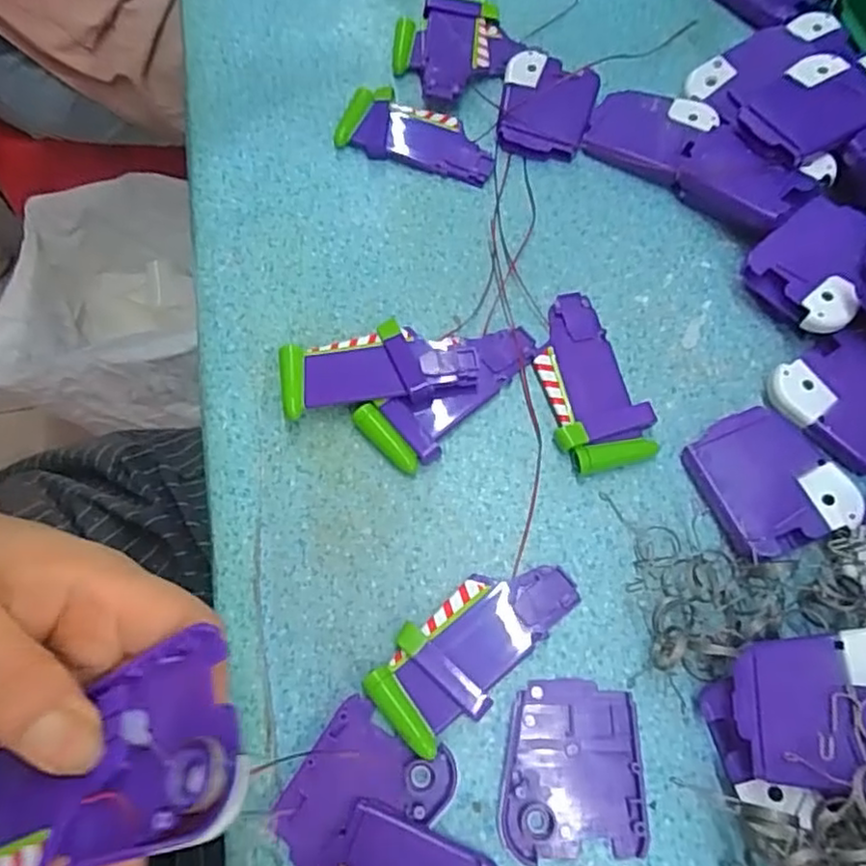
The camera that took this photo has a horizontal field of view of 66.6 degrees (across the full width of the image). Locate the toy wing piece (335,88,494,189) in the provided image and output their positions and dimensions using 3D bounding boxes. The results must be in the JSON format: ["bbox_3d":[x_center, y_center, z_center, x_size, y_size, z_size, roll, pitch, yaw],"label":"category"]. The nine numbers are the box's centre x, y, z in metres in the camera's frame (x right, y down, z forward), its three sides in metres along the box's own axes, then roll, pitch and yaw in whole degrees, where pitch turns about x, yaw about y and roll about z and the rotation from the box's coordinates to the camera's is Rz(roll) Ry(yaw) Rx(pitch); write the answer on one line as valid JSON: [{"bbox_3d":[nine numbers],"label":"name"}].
[{"bbox_3d":[-0.008,-0.167,0.370,0.089,0.009,0.039,18,71,10],"label":"toy wing piece"}]

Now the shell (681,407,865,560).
[{"bbox_3d":[0.142,0.020,0.281,0.051,0.017,0.059,-21,69,-5],"label":"shell"}]

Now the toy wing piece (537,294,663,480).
[{"bbox_3d":[0.069,-0.025,0.308,0.042,0.011,0.088,-18,69,-4],"label":"toy wing piece"}]

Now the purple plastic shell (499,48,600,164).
[{"bbox_3d":[0.063,-0.182,0.368,0.050,0.014,0.061,16,71,9],"label":"purple plastic shell"}]

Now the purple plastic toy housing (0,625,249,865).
[{"bbox_3d":[-0.104,0.096,0.183,0.119,0.016,0.048,-23,69,11],"label":"purple plastic toy housing"}]

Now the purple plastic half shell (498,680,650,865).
[{"bbox_3d":[0.052,0.127,0.251,0.053,0.006,0.060,-2,69,2],"label":"purple plastic half shell"}]

